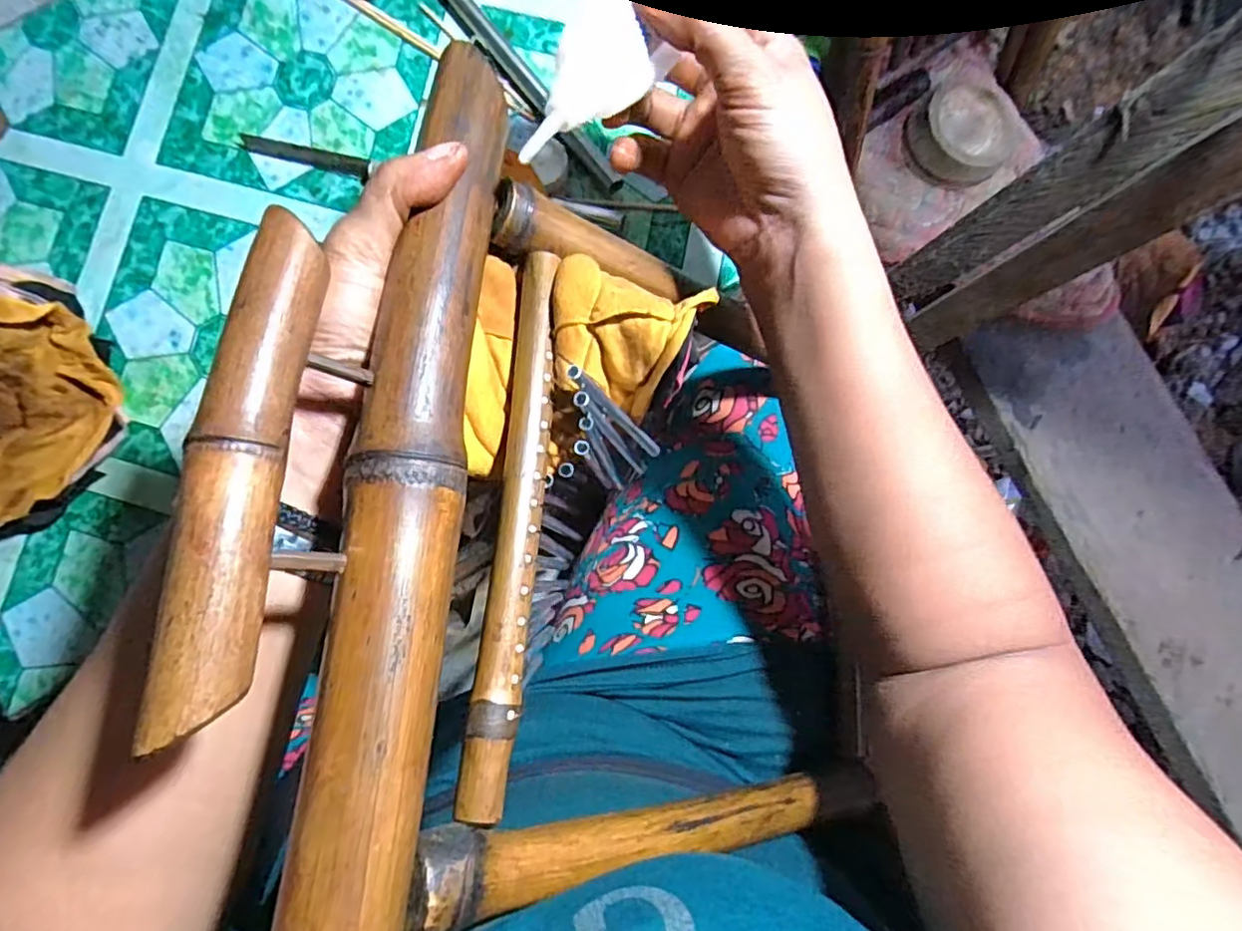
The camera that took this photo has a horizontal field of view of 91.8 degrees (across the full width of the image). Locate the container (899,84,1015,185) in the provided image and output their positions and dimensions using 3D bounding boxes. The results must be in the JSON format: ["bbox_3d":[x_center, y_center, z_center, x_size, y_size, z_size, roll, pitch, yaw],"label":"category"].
[{"bbox_3d":[0.376,-0.363,0.666,0.106,0.054,0.108,0,82,2],"label":"container"}]

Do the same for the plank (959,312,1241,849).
[{"bbox_3d":[0.662,0.207,0.651,0.222,0.052,0.852,-25,81,-2],"label":"plank"}]

